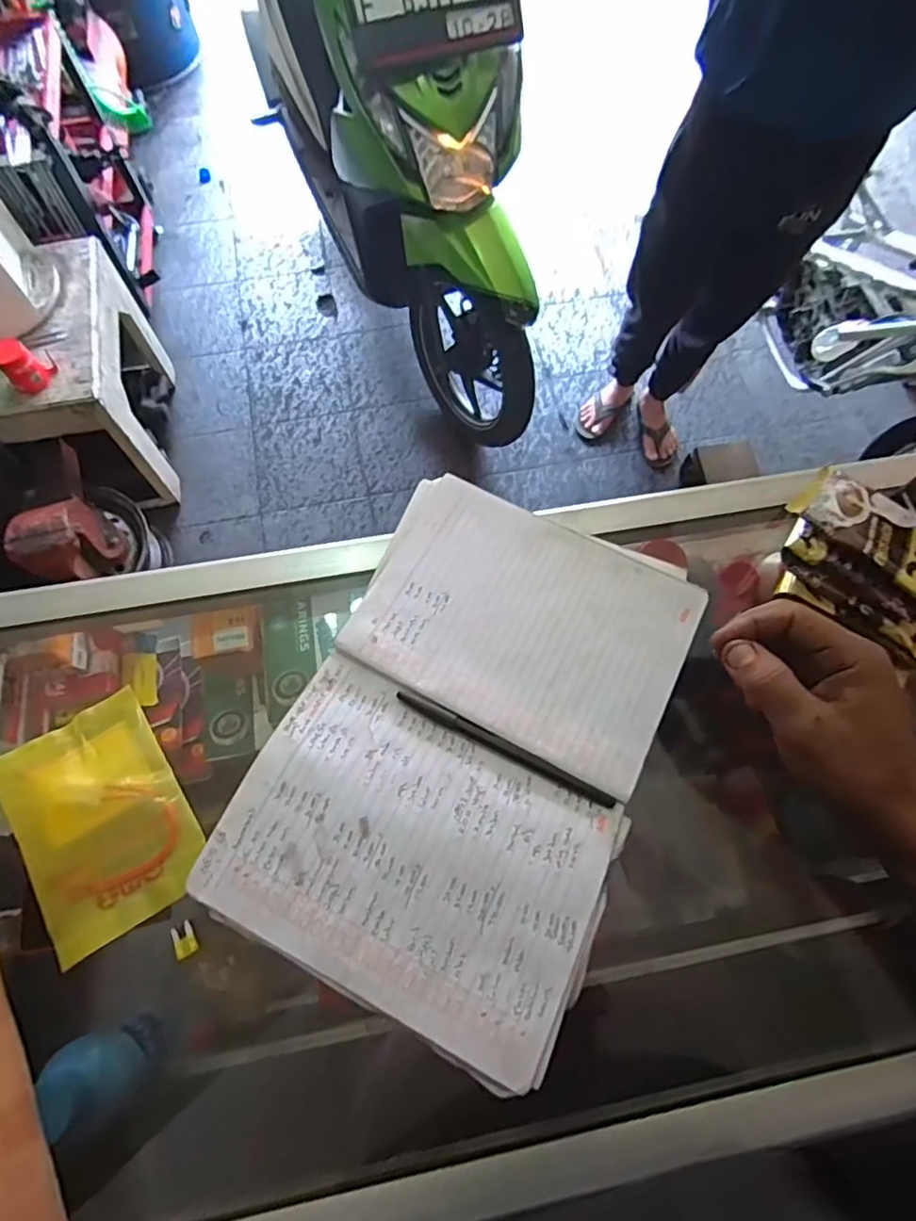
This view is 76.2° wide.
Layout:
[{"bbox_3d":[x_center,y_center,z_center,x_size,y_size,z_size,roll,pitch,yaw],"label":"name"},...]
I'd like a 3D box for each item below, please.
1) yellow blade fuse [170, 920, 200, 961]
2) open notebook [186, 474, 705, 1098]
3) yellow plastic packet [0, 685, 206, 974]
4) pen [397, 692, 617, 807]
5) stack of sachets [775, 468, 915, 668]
[{"bbox_3d":[-0.154,0.186,0.330,0.012,0.006,0.017,-26,72,-10],"label":"yellow blade fuse"},{"bbox_3d":[0.009,0.071,0.365,0.212,0.029,0.318,25,71,8],"label":"open notebook"},{"bbox_3d":[-0.214,0.124,0.350,0.092,0.012,0.129,-31,73,-12],"label":"yellow plastic packet"},{"bbox_3d":[0.028,0.086,0.364,0.145,0.005,0.010,26,71,8],"label":"pen"},{"bbox_3d":[0.283,-0.035,0.396,0.128,0.046,0.105,41,74,13],"label":"stack of sachets"}]

